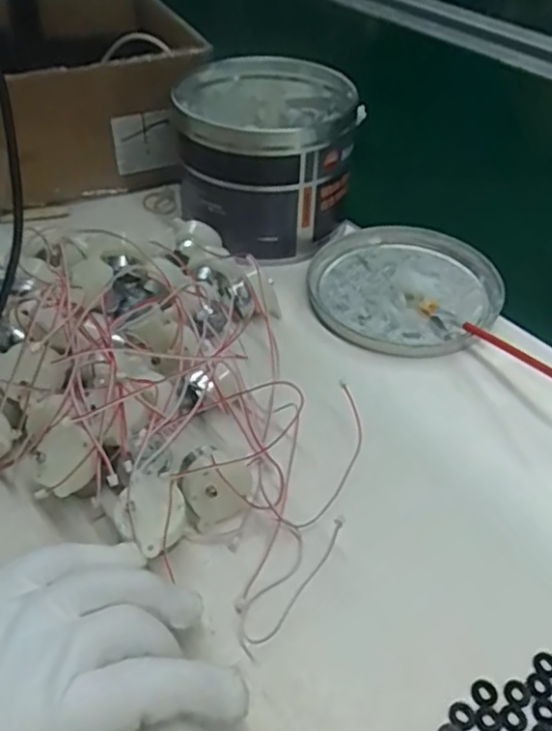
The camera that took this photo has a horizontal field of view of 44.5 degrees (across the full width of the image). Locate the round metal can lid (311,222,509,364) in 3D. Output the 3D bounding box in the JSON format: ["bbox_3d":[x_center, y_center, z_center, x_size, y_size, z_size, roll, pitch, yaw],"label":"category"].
[{"bbox_3d":[0.091,-0.057,0.474,0.128,0.010,0.135,0,43,0],"label":"round metal can lid"}]

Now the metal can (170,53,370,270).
[{"bbox_3d":[-0.008,-0.159,0.511,0.121,0.107,0.139,-8,44,-9],"label":"metal can"}]

